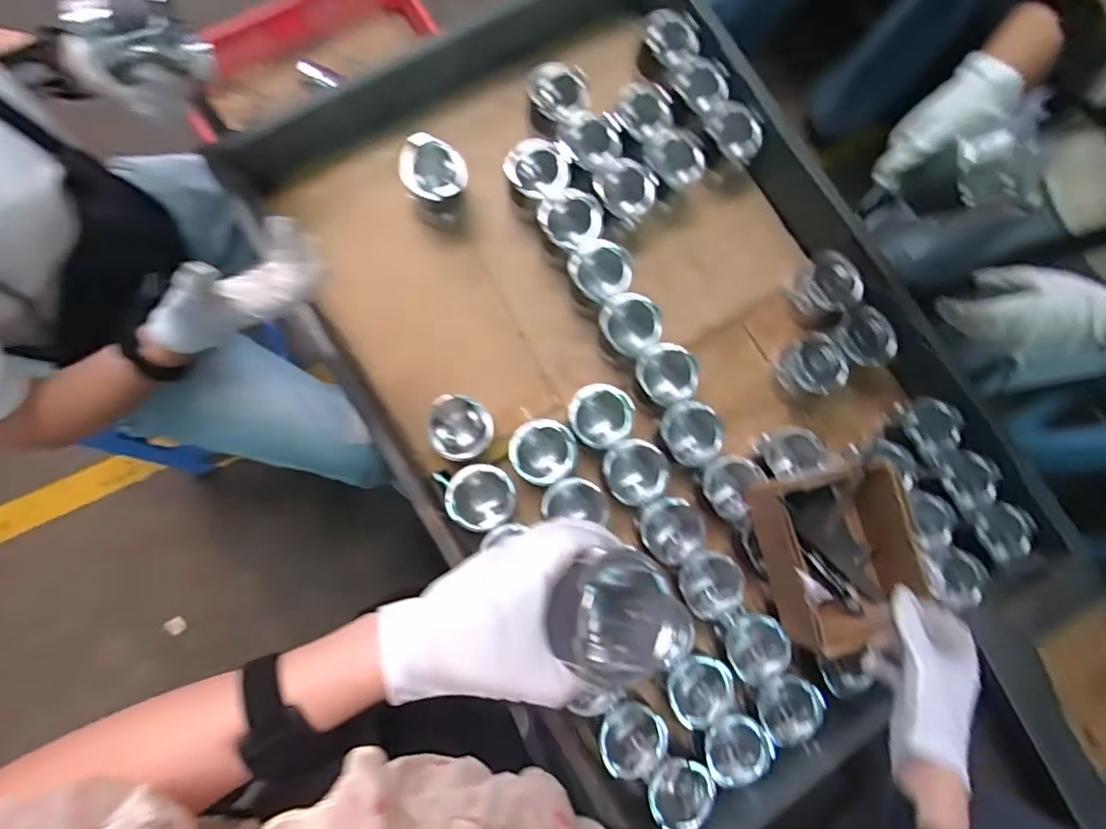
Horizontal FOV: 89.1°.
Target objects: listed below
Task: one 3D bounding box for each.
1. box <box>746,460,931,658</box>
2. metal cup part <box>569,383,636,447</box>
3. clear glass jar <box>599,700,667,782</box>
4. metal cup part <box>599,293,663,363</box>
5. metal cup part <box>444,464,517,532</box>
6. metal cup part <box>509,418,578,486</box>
[{"bbox_3d":[0.336,0.163,0.663,0.143,0.090,0.188,-12,84,-7],"label":"box"},{"bbox_3d":[0.061,0.003,0.773,0.083,0.069,0.081,1,83,-5],"label":"metal cup part"},{"bbox_3d":[0.099,0.404,0.703,0.082,0.068,0.078,-14,84,-7],"label":"clear glass jar"},{"bbox_3d":[0.104,-0.122,0.786,0.080,0.058,0.083,1,83,-5],"label":"metal cup part"},{"bbox_3d":[-0.095,0.109,0.744,0.087,0.070,0.081,1,83,-5],"label":"metal cup part"},{"bbox_3d":[-0.016,0.052,0.755,0.079,0.079,0.083,1,83,-5],"label":"metal cup part"}]

